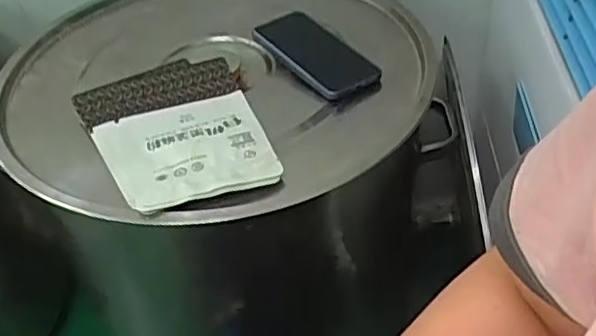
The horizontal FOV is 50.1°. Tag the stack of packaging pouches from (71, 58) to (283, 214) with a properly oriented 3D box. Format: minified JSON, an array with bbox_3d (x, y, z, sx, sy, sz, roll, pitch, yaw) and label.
[{"bbox_3d":[-0.130,-0.043,0.691,0.173,0.019,0.238,-20,44,-15],"label":"stack of packaging pouches"}]

